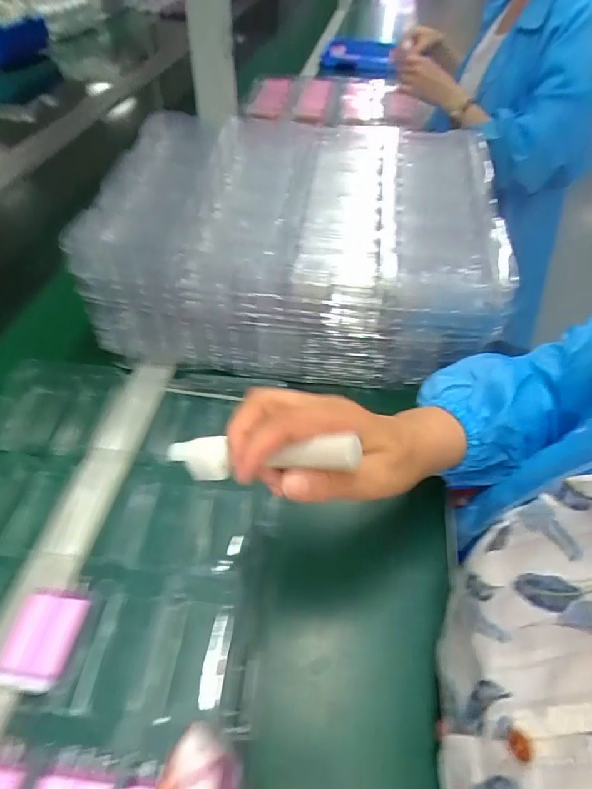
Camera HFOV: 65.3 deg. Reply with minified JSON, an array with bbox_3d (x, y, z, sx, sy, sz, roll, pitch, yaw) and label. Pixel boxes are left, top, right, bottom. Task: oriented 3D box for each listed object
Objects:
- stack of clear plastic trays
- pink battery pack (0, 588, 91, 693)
[{"bbox_3d":[0.006,-0.172,0.540,0.411,0.161,0.301,7,48,4],"label":"stack of clear plastic trays"},{"bbox_3d":[-0.177,0.171,0.323,0.044,0.018,0.061,5,48,3],"label":"pink battery pack"}]

